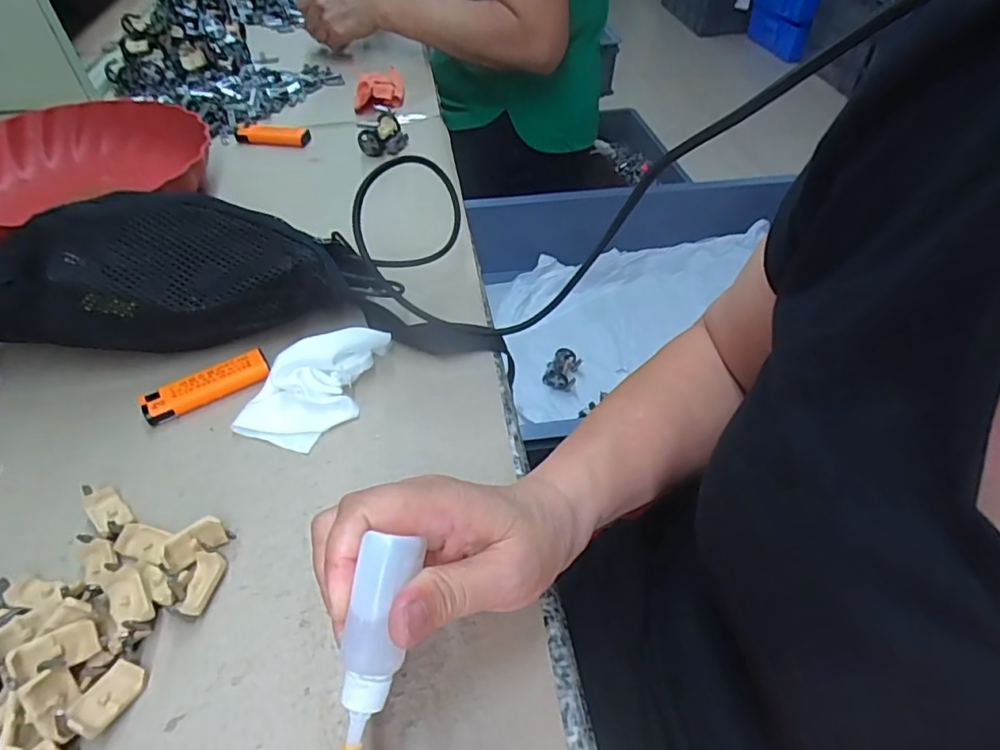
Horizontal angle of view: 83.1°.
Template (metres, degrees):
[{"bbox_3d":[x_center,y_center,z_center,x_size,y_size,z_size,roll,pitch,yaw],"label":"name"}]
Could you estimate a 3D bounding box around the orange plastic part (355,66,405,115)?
[{"bbox_3d":[-0.148,-0.355,0.703,0.057,0.028,0.079,-3,49,-1],"label":"orange plastic part"}]

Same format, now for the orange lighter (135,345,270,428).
[{"bbox_3d":[-0.199,0.008,0.384,0.080,0.016,0.024,-23,52,-17],"label":"orange lighter"}]

